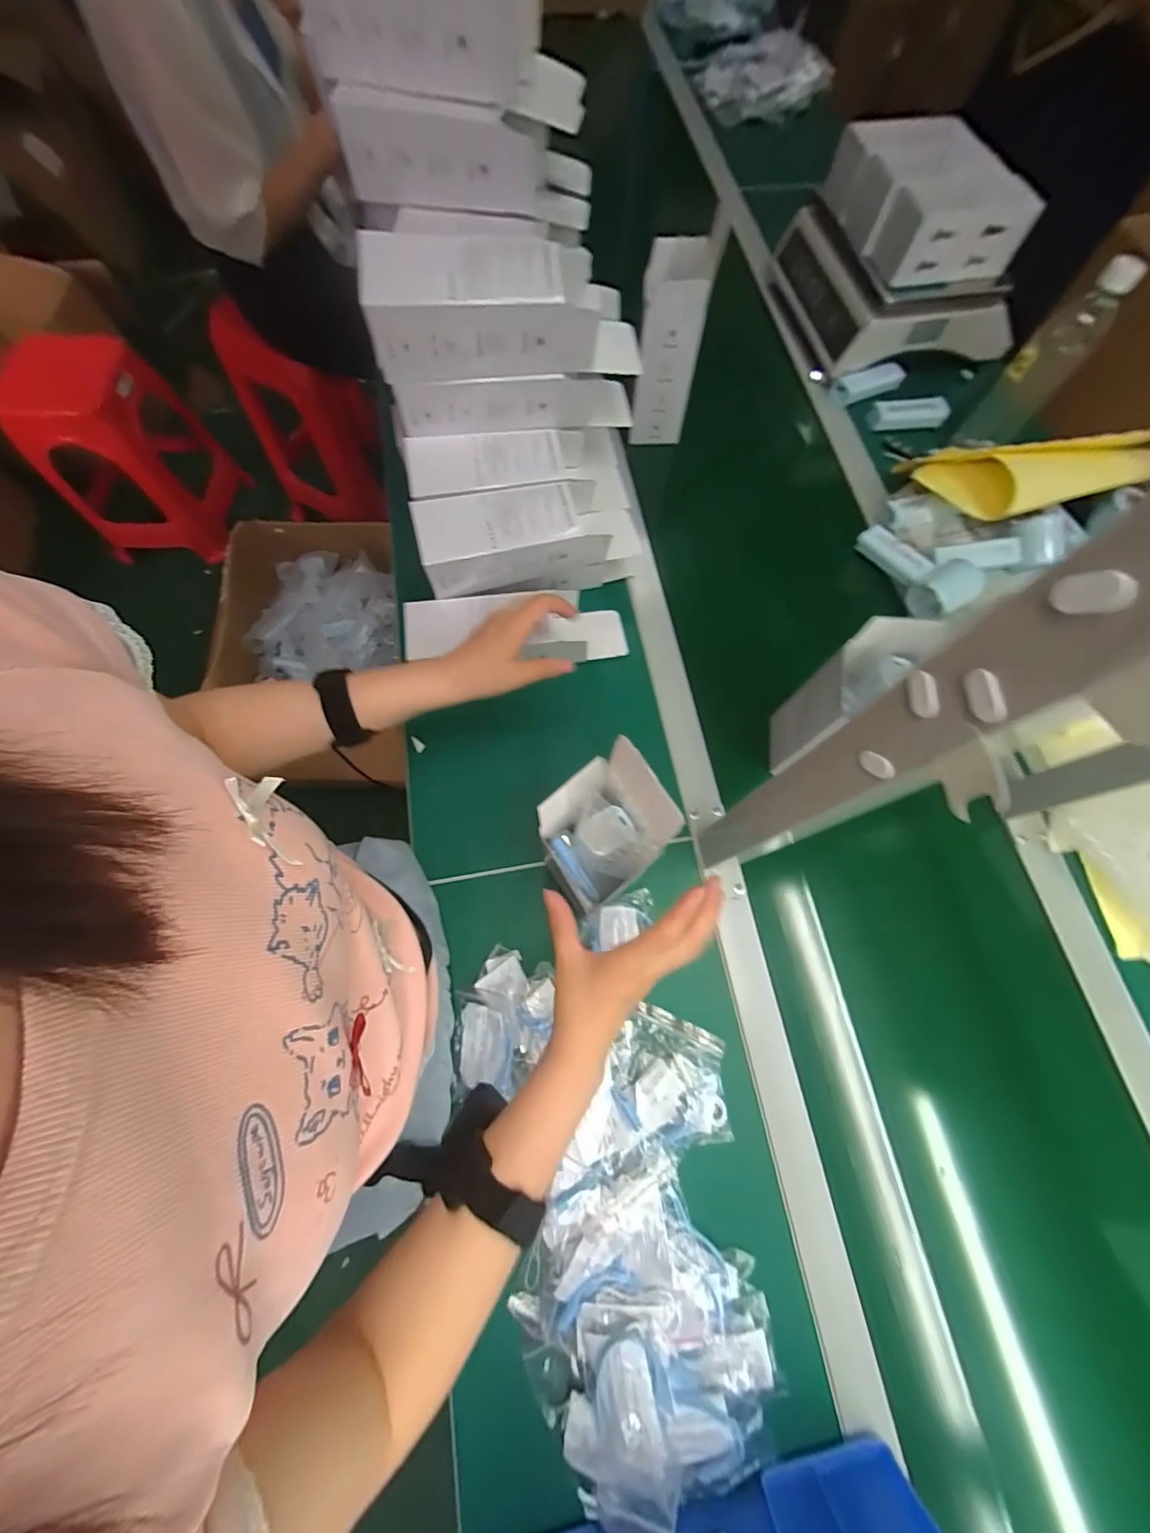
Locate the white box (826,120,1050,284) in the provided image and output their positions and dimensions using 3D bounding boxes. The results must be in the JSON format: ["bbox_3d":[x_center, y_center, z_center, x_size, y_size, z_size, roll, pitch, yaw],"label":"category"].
[{"bbox_3d":[0.485,-0.798,0.697,0.177,0.077,0.241,-12,72,-4],"label":"white box"}]

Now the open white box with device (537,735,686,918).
[{"bbox_3d":[0.016,0.047,0.355,0.081,0.122,0.079,-35,75,-11],"label":"open white box with device"}]

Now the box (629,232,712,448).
[{"bbox_3d":[0.119,-0.543,0.652,0.073,0.191,0.087,3,71,1],"label":"box"}]

